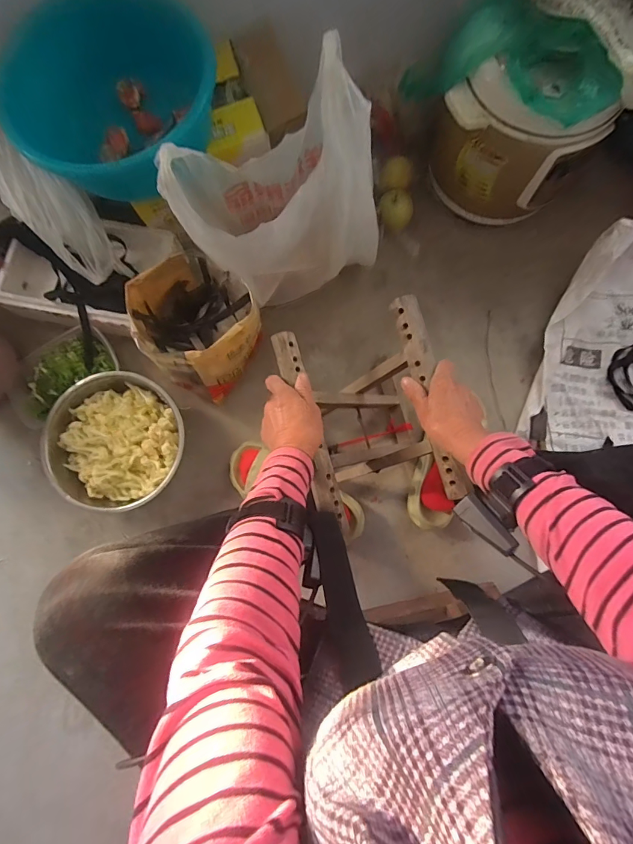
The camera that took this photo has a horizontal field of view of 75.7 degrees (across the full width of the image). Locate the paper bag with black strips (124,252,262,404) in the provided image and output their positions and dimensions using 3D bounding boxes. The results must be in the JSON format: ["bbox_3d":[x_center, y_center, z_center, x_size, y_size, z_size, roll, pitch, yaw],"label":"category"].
[{"bbox_3d":[-0.201,-0.159,0.712,0.185,0.186,0.175,-42,82,-6],"label":"paper bag with black strips"}]

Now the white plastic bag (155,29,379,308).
[{"bbox_3d":[-0.056,-0.349,0.640,0.310,0.335,0.166,-23,80,-3],"label":"white plastic bag"}]

